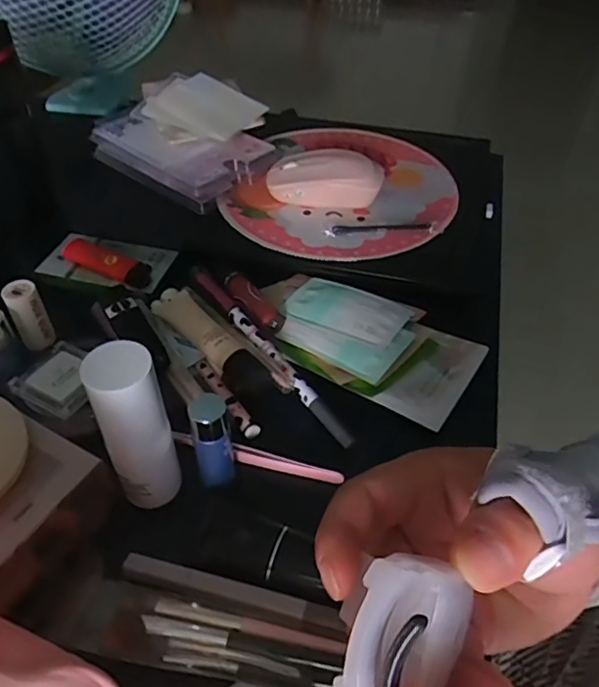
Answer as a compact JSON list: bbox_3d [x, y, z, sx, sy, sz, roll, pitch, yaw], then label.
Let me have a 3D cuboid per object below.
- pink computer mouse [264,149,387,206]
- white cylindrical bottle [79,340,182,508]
[{"bbox_3d":[0.022,-0.141,0.483,0.096,0.035,0.050,5,45,4],"label":"pink computer mouse"},{"bbox_3d":[-0.082,0.044,0.282,0.031,0.095,0.030,0,45,0],"label":"white cylindrical bottle"}]

